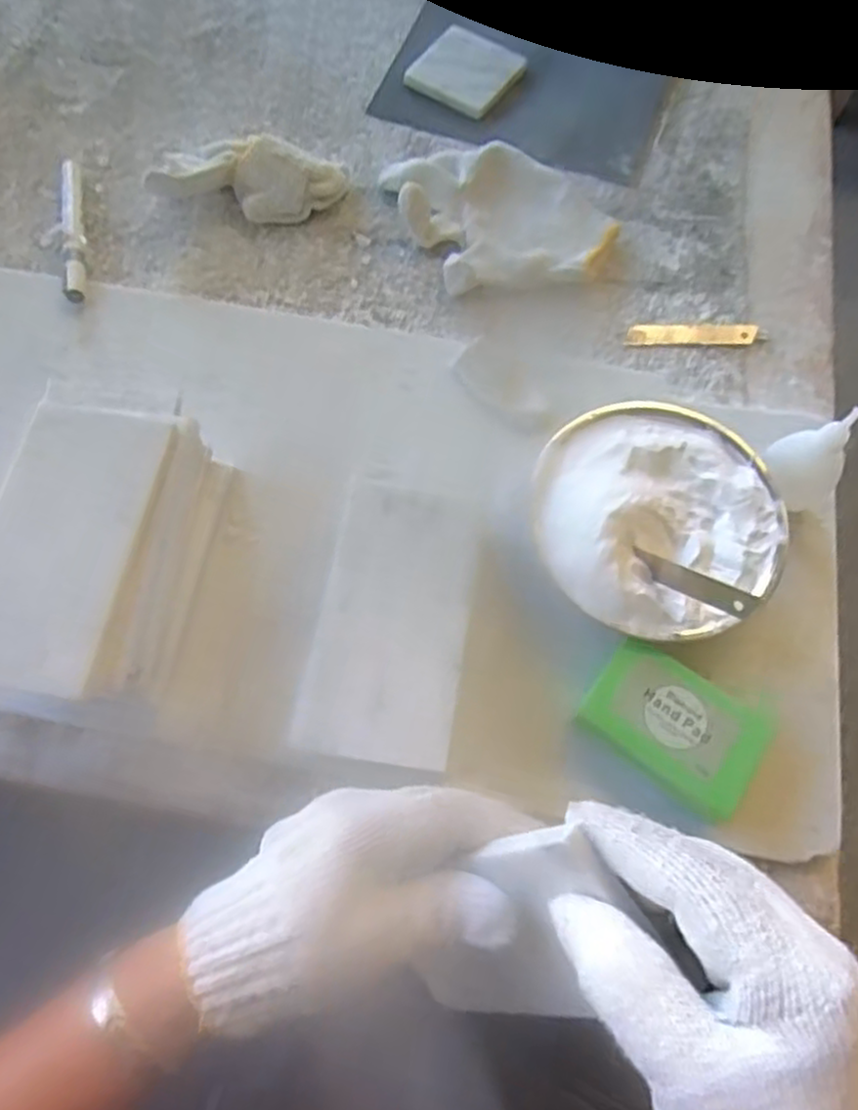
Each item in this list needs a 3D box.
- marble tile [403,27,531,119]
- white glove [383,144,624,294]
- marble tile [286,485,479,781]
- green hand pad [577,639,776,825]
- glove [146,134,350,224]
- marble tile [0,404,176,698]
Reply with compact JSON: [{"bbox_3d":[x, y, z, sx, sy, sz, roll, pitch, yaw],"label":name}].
[{"bbox_3d":[0.031,-0.408,0.627,0.081,0.010,0.079,34,71,9],"label":"marble tile"},{"bbox_3d":[0.055,-0.256,0.553,0.150,0.031,0.124,-11,71,-7],"label":"white glove"},{"bbox_3d":[-0.019,0.032,0.390,0.076,0.011,0.147,11,69,0],"label":"marble tile"},{"bbox_3d":[0.142,0.100,0.430,0.099,0.013,0.067,29,71,7],"label":"green hand pad"},{"bbox_3d":[-0.136,-0.280,0.554,0.141,0.043,0.051,7,69,-1],"label":"glove"},{"bbox_3d":[-0.185,-0.009,0.369,0.070,0.011,0.148,11,69,1],"label":"marble tile"}]

